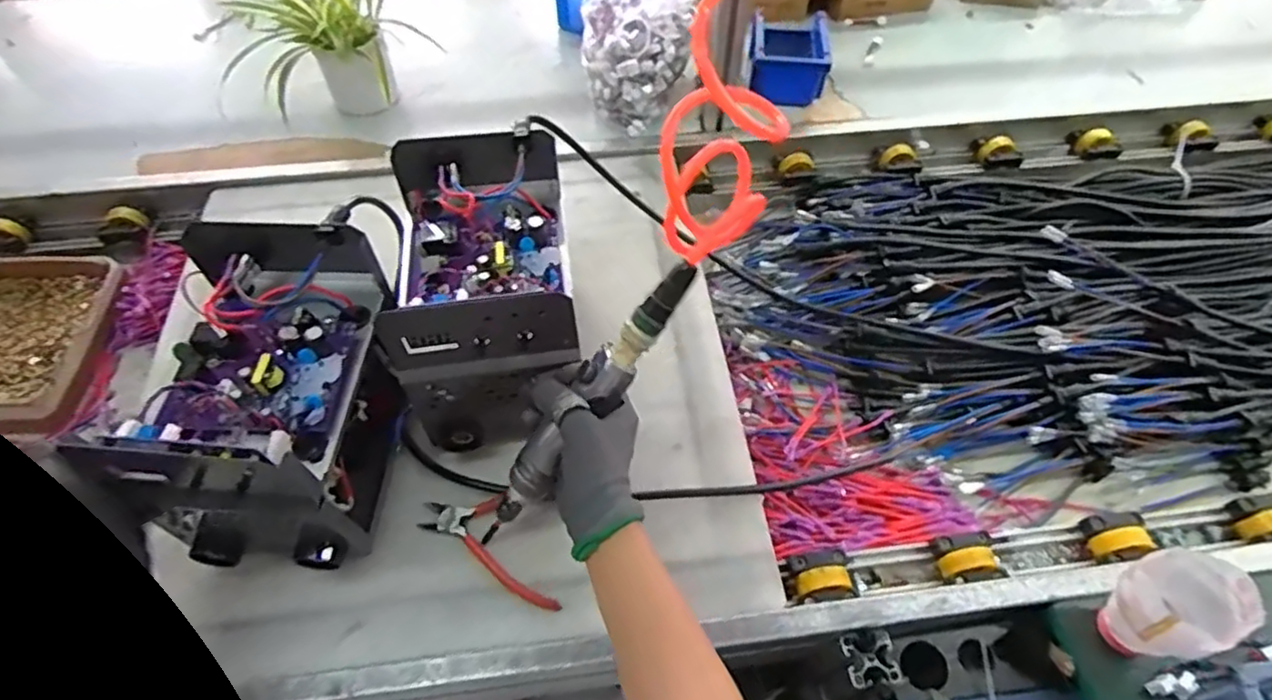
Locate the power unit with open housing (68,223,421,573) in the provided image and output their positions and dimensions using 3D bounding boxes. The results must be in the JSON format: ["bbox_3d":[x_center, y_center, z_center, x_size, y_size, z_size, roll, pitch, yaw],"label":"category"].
[{"bbox_3d":[-0.299,0.042,0.554,0.154,0.180,0.226,-1,55,-1],"label":"power unit with open housing"}]

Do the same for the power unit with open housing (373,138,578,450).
[{"bbox_3d":[-0.136,-0.053,0.623,0.146,0.184,0.226,-7,55,-5],"label":"power unit with open housing"}]

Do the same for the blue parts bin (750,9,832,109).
[{"bbox_3d":[0.217,-0.419,0.939,0.107,0.071,0.150,11,56,7],"label":"blue parts bin"}]

